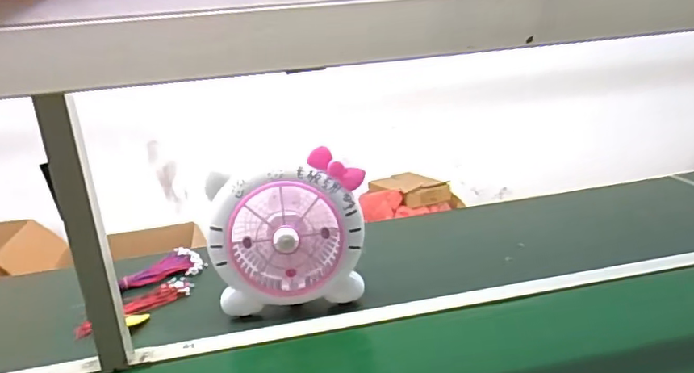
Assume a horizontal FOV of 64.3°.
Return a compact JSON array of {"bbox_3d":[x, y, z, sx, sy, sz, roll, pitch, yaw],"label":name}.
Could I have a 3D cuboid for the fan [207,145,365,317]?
[{"bbox_3d":[-0.101,0.074,0.945,0.249,0.225,0.139,-6,18,-5],"label":"fan"}]

